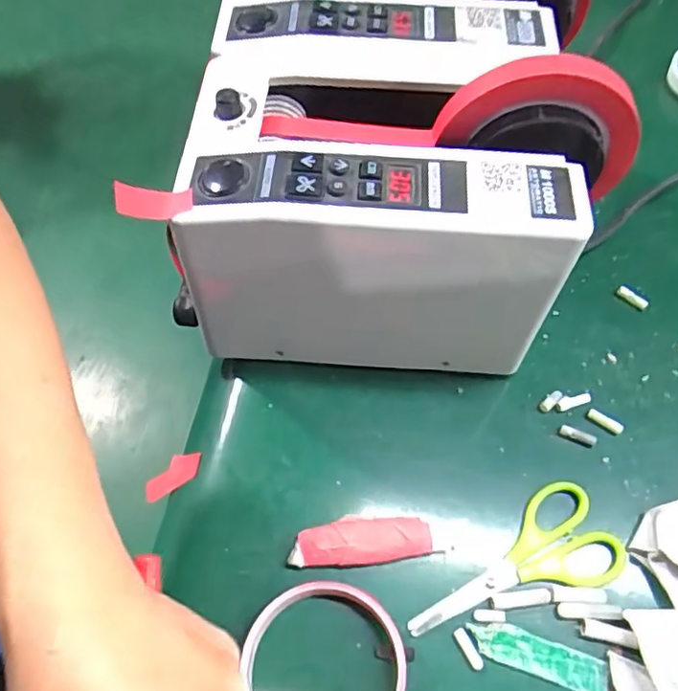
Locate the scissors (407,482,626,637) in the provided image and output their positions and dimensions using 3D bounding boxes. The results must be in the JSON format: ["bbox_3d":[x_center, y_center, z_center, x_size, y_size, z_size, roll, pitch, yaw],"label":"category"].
[{"bbox_3d":[0.099,0.129,0.346,0.129,0.004,0.058,-24,64,-11],"label":"scissors"}]

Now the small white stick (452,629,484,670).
[{"bbox_3d":[0.070,0.165,0.326,0.006,0.006,0.022,-26,65,-13],"label":"small white stick"}]

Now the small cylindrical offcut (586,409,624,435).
[{"bbox_3d":[0.172,0.049,0.389,0.023,0.005,0.007,32,65,29],"label":"small cylindrical offcut"}]

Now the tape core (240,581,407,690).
[{"bbox_3d":[-0.007,0.170,0.315,0.083,0.018,0.084,0,61,1],"label":"tape core"}]

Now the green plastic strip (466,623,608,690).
[{"bbox_3d":[0.107,0.167,0.325,0.074,0.004,0.020,17,63,10],"label":"green plastic strip"}]

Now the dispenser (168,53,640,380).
[{"bbox_3d":[0.034,-0.074,0.370,0.246,0.160,0.131,0,61,1],"label":"dispenser"}]

